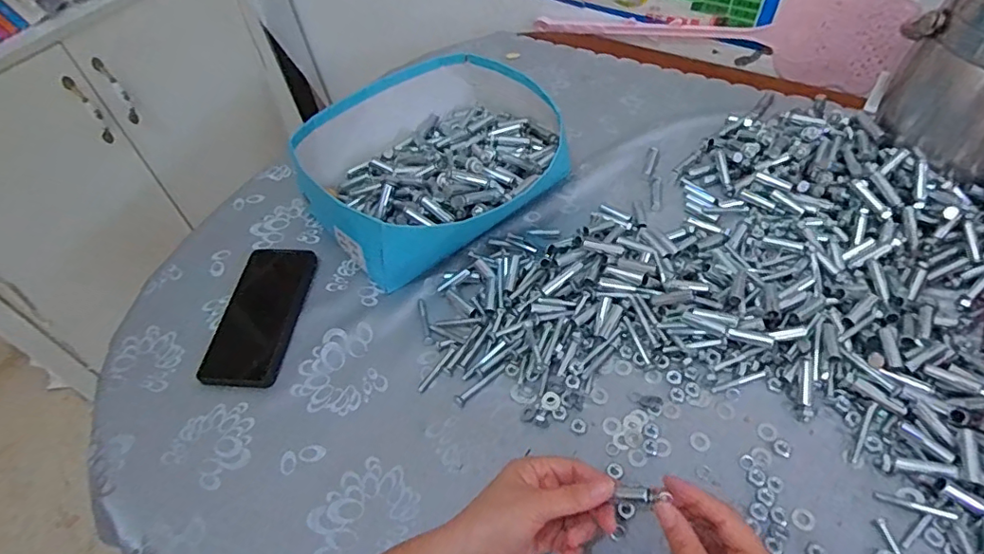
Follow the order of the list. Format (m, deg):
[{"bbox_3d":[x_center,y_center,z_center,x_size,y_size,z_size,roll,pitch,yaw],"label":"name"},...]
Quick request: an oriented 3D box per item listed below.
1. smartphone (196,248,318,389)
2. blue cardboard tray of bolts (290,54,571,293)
[{"bbox_3d":[-0.243,0.037,0.587,0.079,0.008,0.170,2,52,6],"label":"smartphone"},{"bbox_3d":[-0.064,-0.145,0.664,0.306,0.085,0.273,-34,57,-21],"label":"blue cardboard tray of bolts"}]

